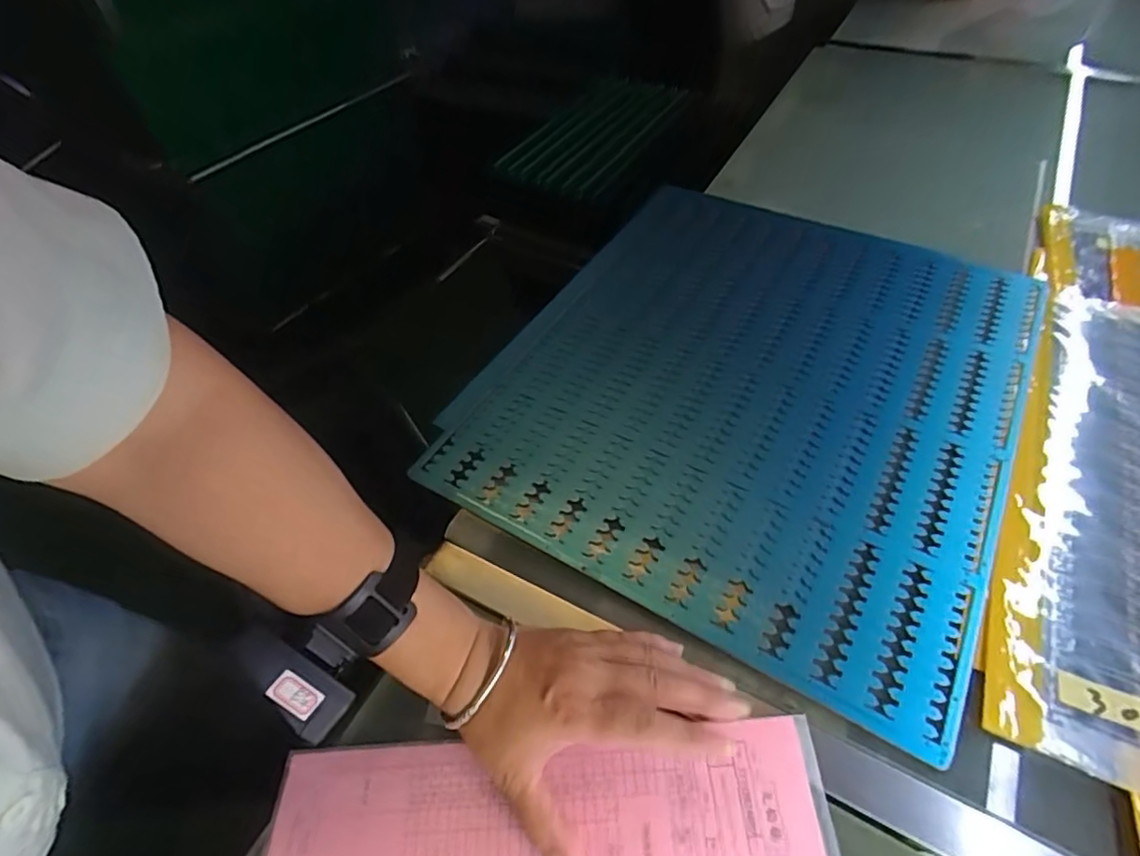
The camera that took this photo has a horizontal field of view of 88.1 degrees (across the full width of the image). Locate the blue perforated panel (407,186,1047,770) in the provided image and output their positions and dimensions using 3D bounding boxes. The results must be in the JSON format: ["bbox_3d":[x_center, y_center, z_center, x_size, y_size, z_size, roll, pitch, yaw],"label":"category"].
[{"bbox_3d":[0.158,-0.054,0.537,0.425,0.010,0.498,24,56,22],"label":"blue perforated panel"}]

